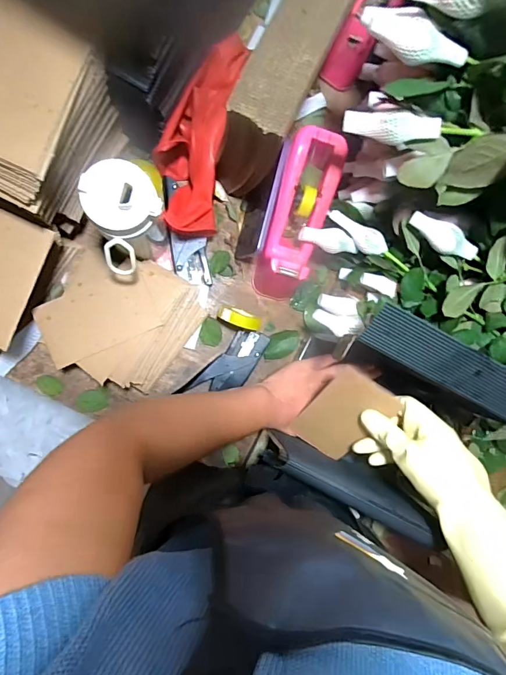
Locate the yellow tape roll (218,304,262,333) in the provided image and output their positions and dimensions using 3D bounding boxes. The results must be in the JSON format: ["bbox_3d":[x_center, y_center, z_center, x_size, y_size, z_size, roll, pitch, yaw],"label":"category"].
[{"bbox_3d":[-0.020,-0.025,0.554,0.060,0.053,0.028,18,89,-8],"label":"yellow tape roll"}]

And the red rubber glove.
[{"bbox_3d":[-0.067,-0.254,0.529,0.095,0.071,0.248,17,89,-8],"label":"red rubber glove"}]

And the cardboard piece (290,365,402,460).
[{"bbox_3d":[0.113,0.098,0.506,0.077,0.010,0.132,39,125,10],"label":"cardboard piece"}]

